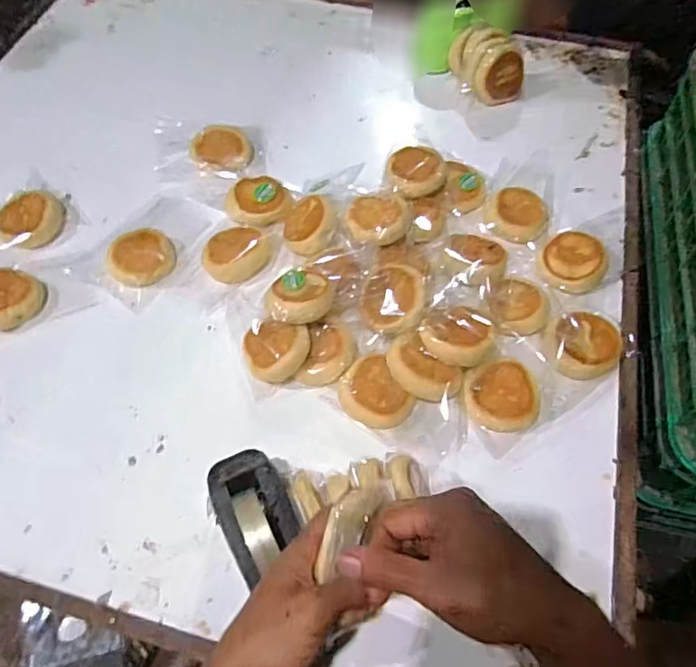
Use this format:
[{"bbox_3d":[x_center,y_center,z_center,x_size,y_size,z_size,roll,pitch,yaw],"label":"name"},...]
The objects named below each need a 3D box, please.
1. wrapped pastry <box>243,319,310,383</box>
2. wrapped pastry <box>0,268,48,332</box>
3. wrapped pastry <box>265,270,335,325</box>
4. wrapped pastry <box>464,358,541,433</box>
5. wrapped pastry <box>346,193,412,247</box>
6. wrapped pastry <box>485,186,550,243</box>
[{"bbox_3d":[-0.102,0.025,0.735,0.089,0.032,0.080,11,81,18],"label":"wrapped pastry"},{"bbox_3d":[-0.498,-0.052,0.791,0.089,0.036,0.098,30,66,16],"label":"wrapped pastry"},{"bbox_3d":[-0.066,-0.050,0.734,0.086,0.034,0.086,-1,53,2],"label":"wrapped pastry"},{"bbox_3d":[0.201,0.083,0.709,0.096,0.029,0.091,-1,61,1],"label":"wrapped pastry"},{"bbox_3d":[0.043,-0.169,0.807,0.093,0.027,0.089,8,61,5],"label":"wrapped pastry"},{"bbox_3d":[0.272,-0.189,0.866,0.089,0.031,0.099,28,66,15],"label":"wrapped pastry"}]

